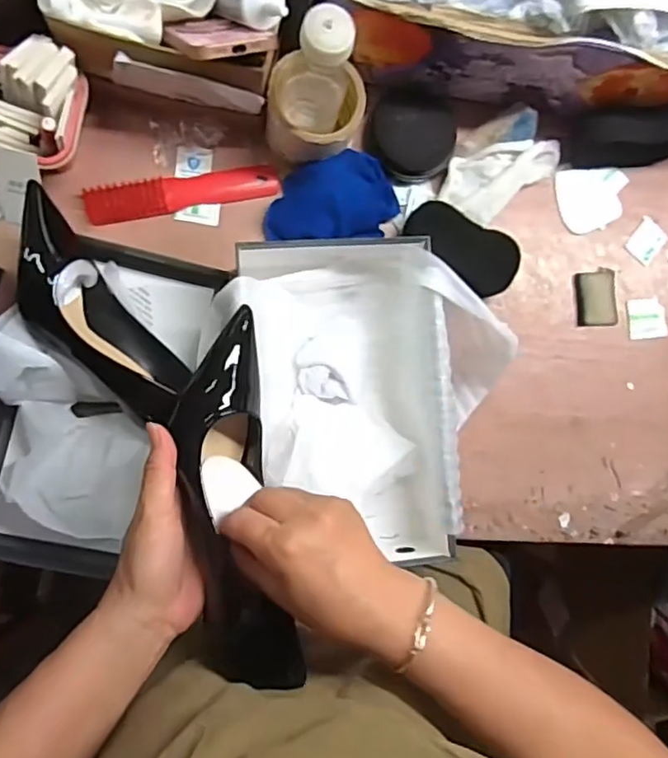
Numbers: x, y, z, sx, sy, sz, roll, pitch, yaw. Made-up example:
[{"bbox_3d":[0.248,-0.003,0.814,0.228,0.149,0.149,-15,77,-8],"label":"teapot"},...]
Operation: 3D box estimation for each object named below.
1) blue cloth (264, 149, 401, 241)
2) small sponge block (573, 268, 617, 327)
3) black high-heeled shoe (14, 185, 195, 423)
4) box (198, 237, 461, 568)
[{"bbox_3d":[0.001,-0.180,0.606,0.138,0.042,0.088,-5,89,-9],"label":"blue cloth"},{"bbox_3d":[0.293,-0.090,0.672,0.046,0.010,0.063,-3,88,-9],"label":"small sponge block"},{"bbox_3d":[-0.233,-0.052,0.552,0.101,0.069,0.227,-34,111,-9],"label":"black high-heeled shoe"},{"bbox_3d":[0.007,0.014,0.569,0.188,0.114,0.285,-7,89,-9],"label":"box"}]

